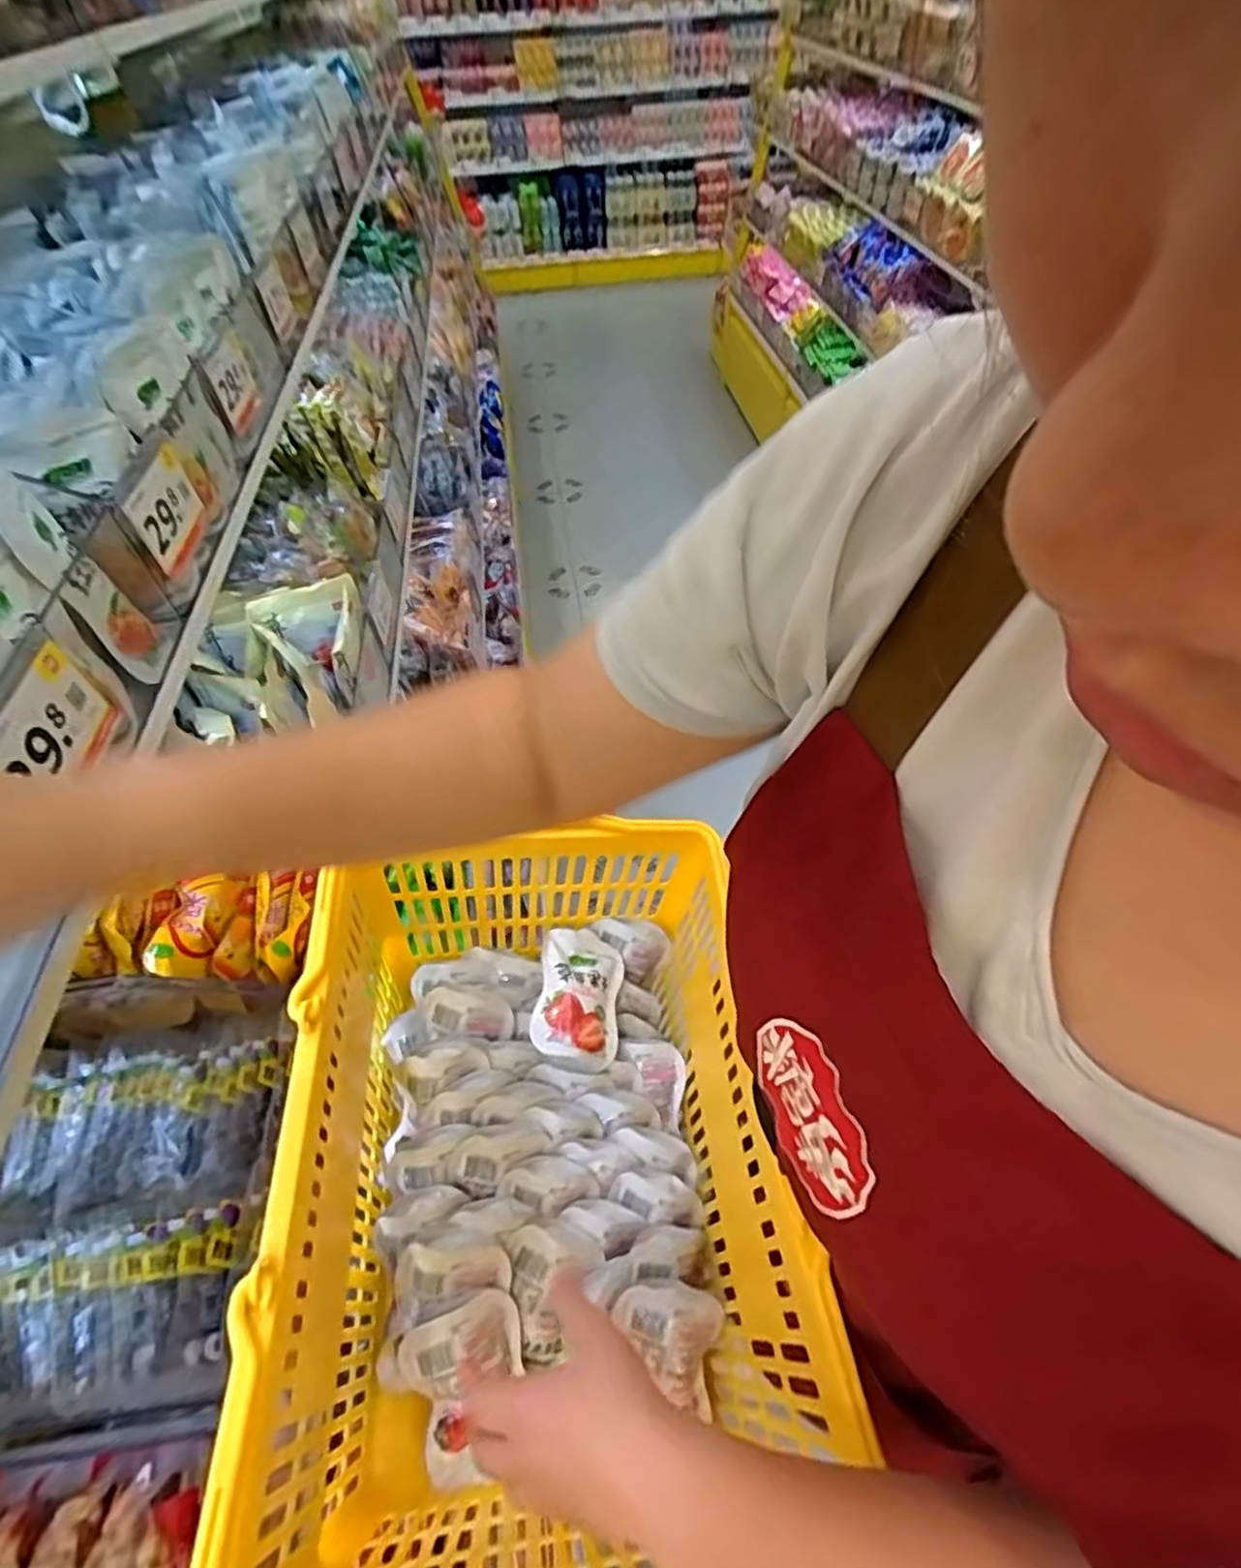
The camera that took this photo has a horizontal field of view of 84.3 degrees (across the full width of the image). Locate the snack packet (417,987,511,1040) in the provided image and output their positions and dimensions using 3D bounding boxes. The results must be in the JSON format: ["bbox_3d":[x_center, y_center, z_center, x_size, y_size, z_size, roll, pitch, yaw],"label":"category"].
[{"bbox_3d":[-0.135,0.198,0.598,0.079,0.028,0.042,9,93,7],"label":"snack packet"}]

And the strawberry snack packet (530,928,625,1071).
[{"bbox_3d":[-0.037,0.189,0.620,0.079,0.019,0.120,26,41,-19],"label":"strawberry snack packet"}]

